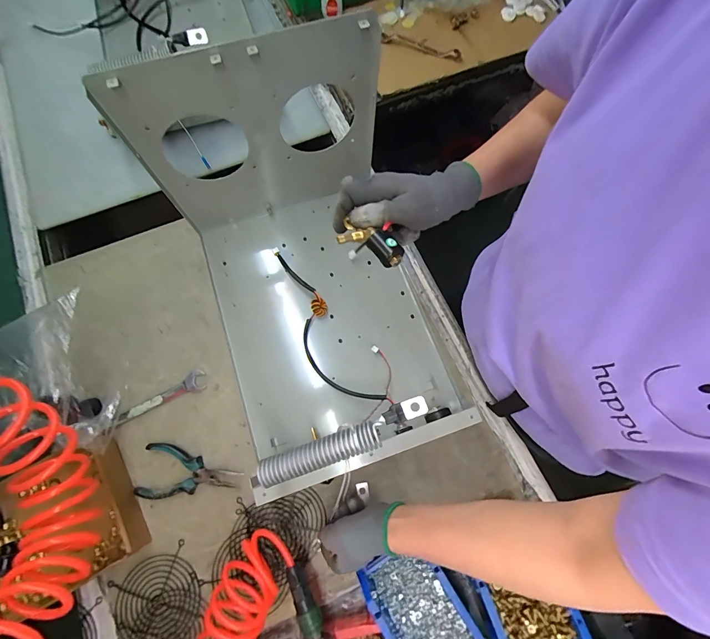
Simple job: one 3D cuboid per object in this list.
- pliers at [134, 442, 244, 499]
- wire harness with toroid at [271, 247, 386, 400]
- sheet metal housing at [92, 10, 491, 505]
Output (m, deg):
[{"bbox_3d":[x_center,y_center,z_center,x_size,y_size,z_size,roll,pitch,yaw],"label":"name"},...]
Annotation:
[{"bbox_3d":[-0.250,0.236,0.519,0.147,0.024,0.073,9,73,2],"label":"pliers"},{"bbox_3d":[-0.068,0.007,0.565,0.071,0.035,0.318,-29,75,-9],"label":"wire harness with toroid"},{"bbox_3d":[-0.055,-0.046,0.454,0.321,0.317,0.464,-18,74,-6],"label":"sheet metal housing"}]

